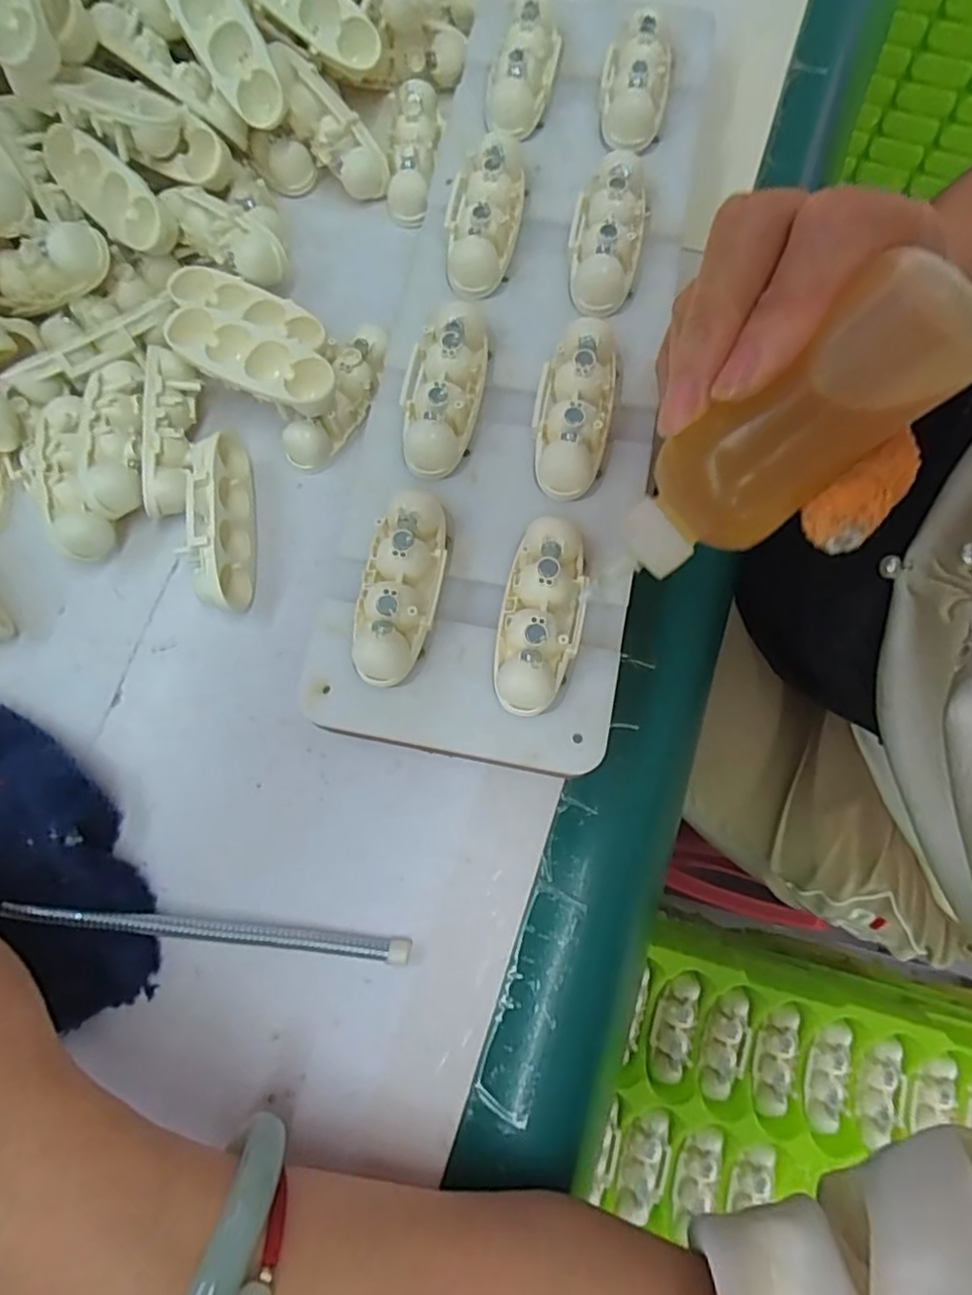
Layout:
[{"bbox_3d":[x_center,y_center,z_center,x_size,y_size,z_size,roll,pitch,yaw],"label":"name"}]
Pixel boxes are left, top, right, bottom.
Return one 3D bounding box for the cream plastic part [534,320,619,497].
[{"bbox_3d":[0.030,-0.081,0.220,0.025,0.016,0.061,11,79,3],"label":"cream plastic part"}]

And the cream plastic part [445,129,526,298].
[{"bbox_3d":[-0.001,-0.158,0.239,0.026,0.016,0.058,9,79,3],"label":"cream plastic part"}]

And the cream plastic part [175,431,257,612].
[{"bbox_3d":[-0.093,-0.044,0.229,0.016,0.025,0.062,-8,79,-1],"label":"cream plastic part"}]

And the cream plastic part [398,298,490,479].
[{"bbox_3d":[-0.015,-0.088,0.223,0.026,0.016,0.060,13,79,3],"label":"cream plastic part"}]

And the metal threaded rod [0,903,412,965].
[{"bbox_3d":[-0.085,0.088,0.203,0.123,0.011,0.006,6,79,2],"label":"metal threaded rod"}]

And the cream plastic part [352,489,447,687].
[{"bbox_3d":[-0.027,-0.019,0.207,0.024,0.016,0.061,10,79,3],"label":"cream plastic part"}]

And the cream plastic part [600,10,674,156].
[{"bbox_3d":[0.058,-0.217,0.252,0.026,0.018,0.055,11,79,3],"label":"cream plastic part"}]

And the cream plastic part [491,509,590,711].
[{"bbox_3d":[0.018,-0.010,0.204,0.024,0.015,0.061,11,79,3],"label":"cream plastic part"}]

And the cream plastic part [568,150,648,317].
[{"bbox_3d":[0.044,-0.150,0.236,0.026,0.017,0.059,10,79,3],"label":"cream plastic part"}]

